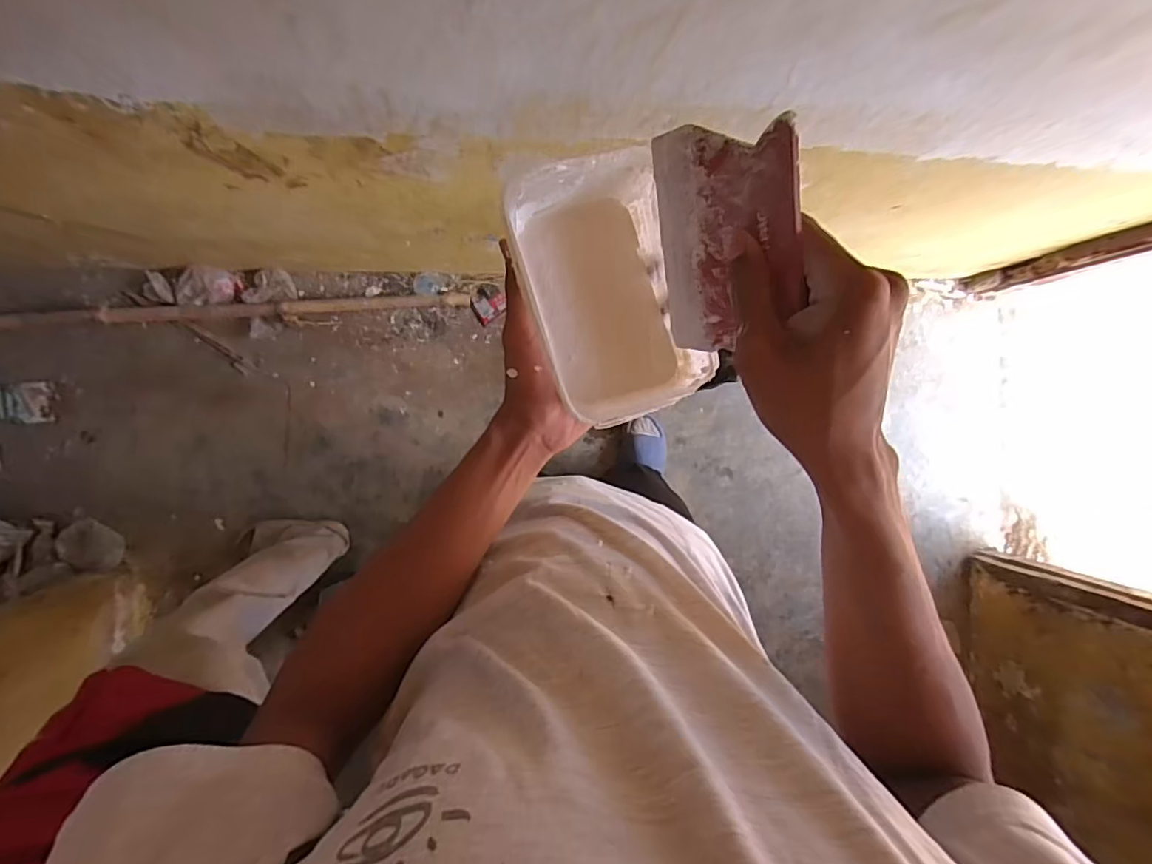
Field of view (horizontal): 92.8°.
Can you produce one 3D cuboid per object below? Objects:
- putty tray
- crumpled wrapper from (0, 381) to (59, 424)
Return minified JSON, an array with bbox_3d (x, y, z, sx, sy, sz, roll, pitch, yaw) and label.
[{"bbox_3d":[0.024,-0.096,0.385,0.112,0.049,0.168,-21,93,-7],"label":"putty tray"},{"bbox_3d":[-1.312,-0.070,1.305,0.115,0.034,0.099,0,91,-7],"label":"crumpled wrapper"}]

